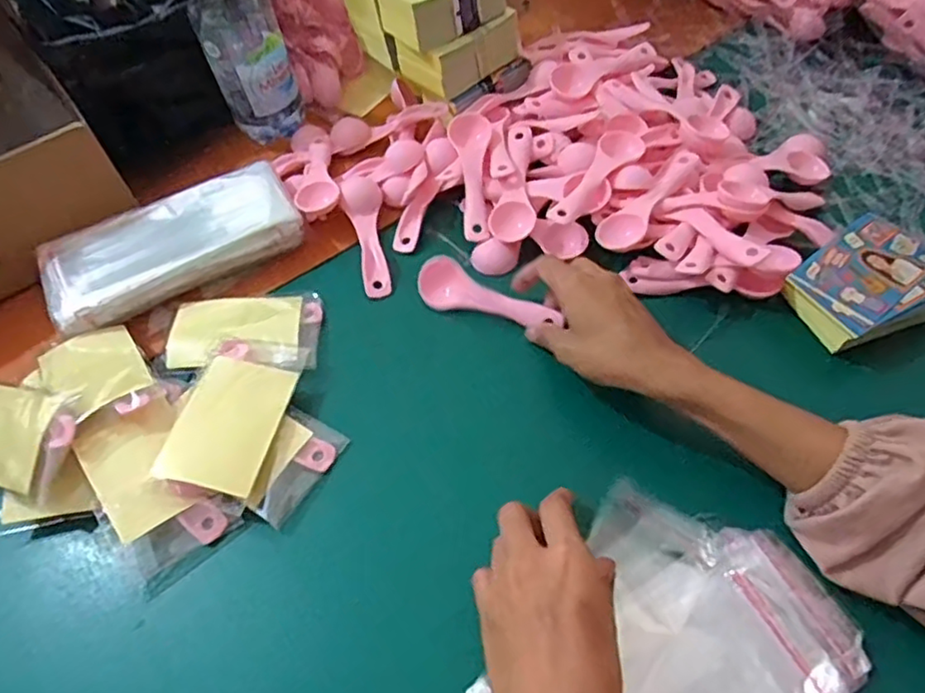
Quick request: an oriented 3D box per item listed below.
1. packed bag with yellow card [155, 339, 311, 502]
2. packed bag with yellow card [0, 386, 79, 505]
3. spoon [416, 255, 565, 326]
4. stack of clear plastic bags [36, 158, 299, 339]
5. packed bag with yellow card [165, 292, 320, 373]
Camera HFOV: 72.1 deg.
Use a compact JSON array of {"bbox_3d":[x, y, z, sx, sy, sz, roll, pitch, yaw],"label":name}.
[{"bbox_3d":[-0.148,0.041,0.418,0.059,0.014,0.113,17,53,-6],"label":"packed bag with yellow card"},{"bbox_3d":[-0.284,0.057,0.400,0.090,0.011,0.061,5,71,23],"label":"packed bag with yellow card"},{"bbox_3d":[0.017,-0.036,0.463,0.104,0.024,0.028,20,59,11],"label":"spoon"},{"bbox_3d":[-0.226,-0.082,0.499,0.189,0.027,0.081,-26,58,-14],"label":"stack of clear plastic bags"},{"bbox_3d":[-0.159,-0.009,0.465,0.106,0.016,0.071,-5,55,0],"label":"packed bag with yellow card"}]

